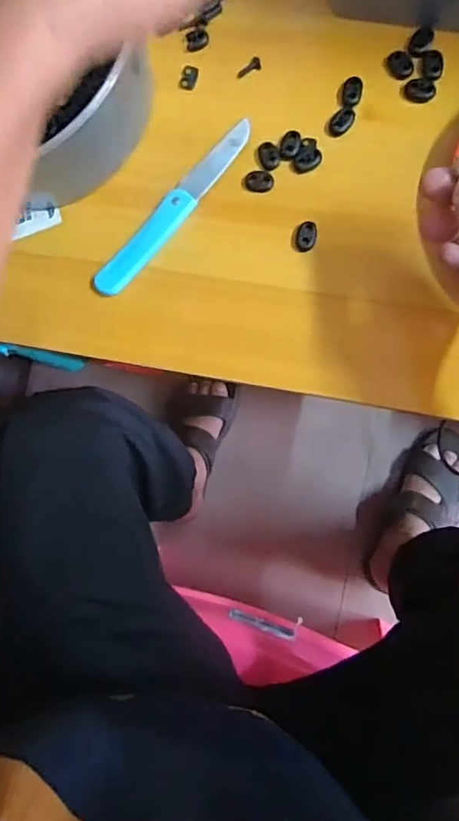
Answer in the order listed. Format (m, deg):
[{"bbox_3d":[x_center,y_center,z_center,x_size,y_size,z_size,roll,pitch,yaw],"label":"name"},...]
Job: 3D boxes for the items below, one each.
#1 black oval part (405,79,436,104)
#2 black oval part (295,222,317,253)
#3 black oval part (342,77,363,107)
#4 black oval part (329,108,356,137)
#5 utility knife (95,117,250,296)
[{"bbox_3d":[0.140,-0.235,0.411,0.021,0.005,0.018,15,87,10],"label":"black oval part"},{"bbox_3d":[0.057,-0.129,0.415,0.015,0.007,0.021,17,88,10],"label":"black oval part"},{"bbox_3d":[0.092,-0.238,0.417,0.015,0.004,0.025,6,86,9],"label":"black oval part"},{"bbox_3d":[0.084,-0.215,0.417,0.021,0.006,0.013,-44,80,3],"label":"black oval part"},{"bbox_3d":[-0.042,-0.154,0.431,0.023,0.012,0.166,41,92,10],"label":"utility knife"}]

